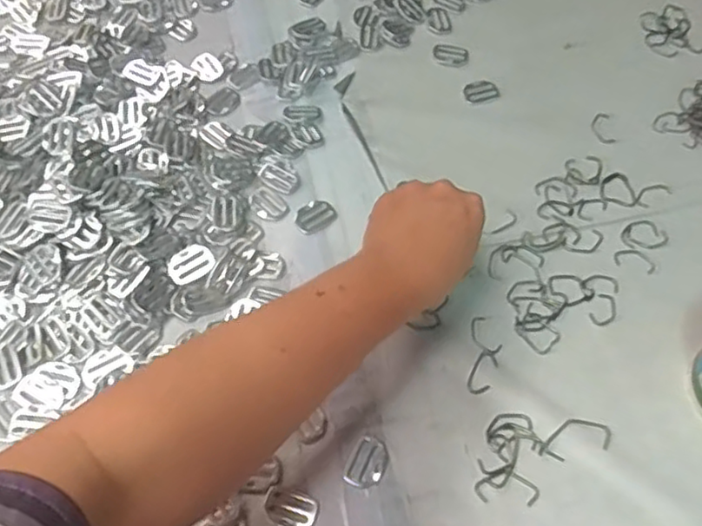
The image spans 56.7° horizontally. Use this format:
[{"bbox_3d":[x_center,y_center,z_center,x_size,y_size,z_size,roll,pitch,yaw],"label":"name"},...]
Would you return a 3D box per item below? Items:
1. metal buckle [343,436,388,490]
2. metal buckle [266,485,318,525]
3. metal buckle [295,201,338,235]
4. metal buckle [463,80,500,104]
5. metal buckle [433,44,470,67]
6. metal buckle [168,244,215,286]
[{"bbox_3d":[0.012,0.132,0.428,0.022,0.004,0.033,26,63,14],"label":"metal buckle"},{"bbox_3d":[-0.038,0.155,0.411,0.032,0.004,0.024,25,63,13],"label":"metal buckle"},{"bbox_3d":[-0.028,-0.039,0.526,0.032,0.004,0.025,-27,64,-16],"label":"metal buckle"},{"bbox_3d":[0.121,-0.160,0.603,0.032,0.004,0.025,-17,62,-10],"label":"metal buckle"},{"bbox_3d":[0.096,-0.199,0.621,0.034,0.006,0.023,8,60,4],"label":"metal buckle"},{"bbox_3d":[-0.121,0.001,0.492,0.034,0.004,0.025,-31,78,-12],"label":"metal buckle"}]

